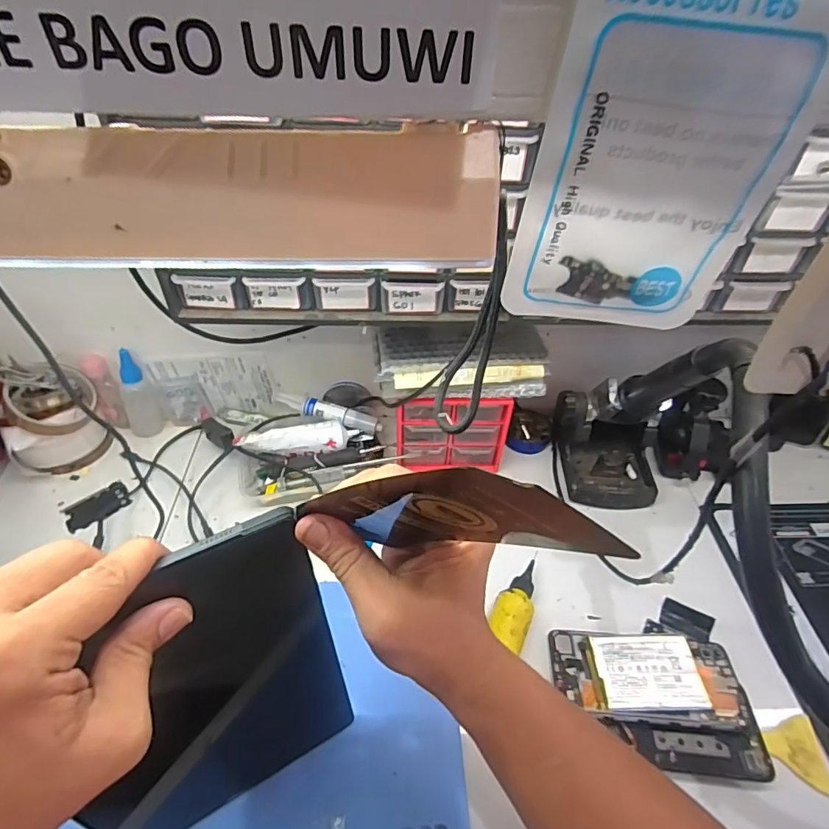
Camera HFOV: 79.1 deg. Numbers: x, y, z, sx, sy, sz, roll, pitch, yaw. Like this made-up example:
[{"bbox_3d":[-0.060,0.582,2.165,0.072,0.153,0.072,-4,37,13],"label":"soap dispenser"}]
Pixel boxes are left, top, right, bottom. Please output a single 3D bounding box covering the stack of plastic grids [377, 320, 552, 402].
[{"bbox_3d":[0.048,-0.054,0.516,0.172,0.056,0.059,-4,46,-6],"label":"stack of plastic grids"}]

